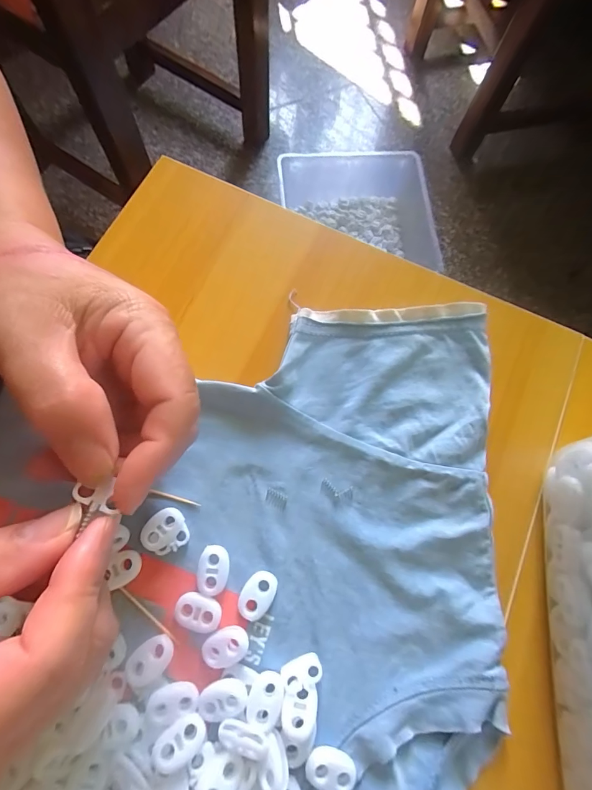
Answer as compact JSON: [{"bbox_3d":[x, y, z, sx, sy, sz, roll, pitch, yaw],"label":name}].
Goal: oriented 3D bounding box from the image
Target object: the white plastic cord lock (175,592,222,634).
[{"bbox_3d":[-0.046,0.103,0.178,0.021,0.004,0.014,19,75,3],"label":"white plastic cord lock"}]

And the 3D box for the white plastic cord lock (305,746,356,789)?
[{"bbox_3d":[0.015,0.164,0.164,0.022,0.005,0.014,19,75,3],"label":"white plastic cord lock"}]

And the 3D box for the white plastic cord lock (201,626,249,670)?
[{"bbox_3d":[-0.032,0.117,0.174,0.021,0.005,0.015,-24,77,-9],"label":"white plastic cord lock"}]

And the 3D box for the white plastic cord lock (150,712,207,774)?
[{"bbox_3d":[-0.049,0.149,0.159,0.021,0.007,0.015,-28,78,-10],"label":"white plastic cord lock"}]

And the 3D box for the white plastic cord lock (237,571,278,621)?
[{"bbox_3d":[-0.019,0.097,0.182,0.015,0.005,0.023,28,75,5],"label":"white plastic cord lock"}]

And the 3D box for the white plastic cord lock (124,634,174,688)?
[{"bbox_3d":[-0.067,0.121,0.171,0.022,0.005,0.015,-36,79,-11],"label":"white plastic cord lock"}]

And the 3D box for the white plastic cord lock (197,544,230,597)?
[{"bbox_3d":[-0.041,0.086,0.184,0.015,0.005,0.022,7,75,-1],"label":"white plastic cord lock"}]

